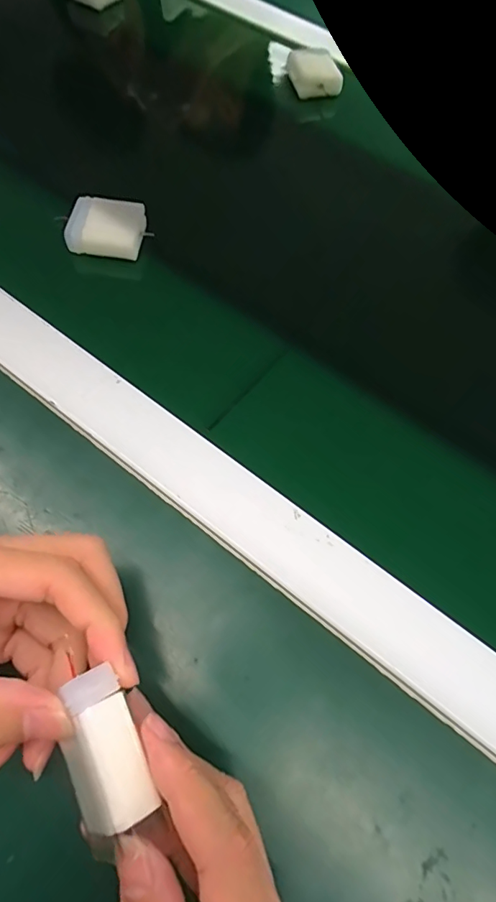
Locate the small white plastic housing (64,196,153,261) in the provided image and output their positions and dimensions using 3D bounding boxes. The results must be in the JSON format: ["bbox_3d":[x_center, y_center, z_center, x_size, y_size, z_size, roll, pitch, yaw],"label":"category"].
[{"bbox_3d":[-0.099,-0.158,0.331,0.050,0.020,0.036,4,65,-1],"label":"small white plastic housing"}]

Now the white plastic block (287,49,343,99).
[{"bbox_3d":[0.062,-0.355,0.438,0.045,0.022,0.045,-18,67,-11],"label":"white plastic block"}]

